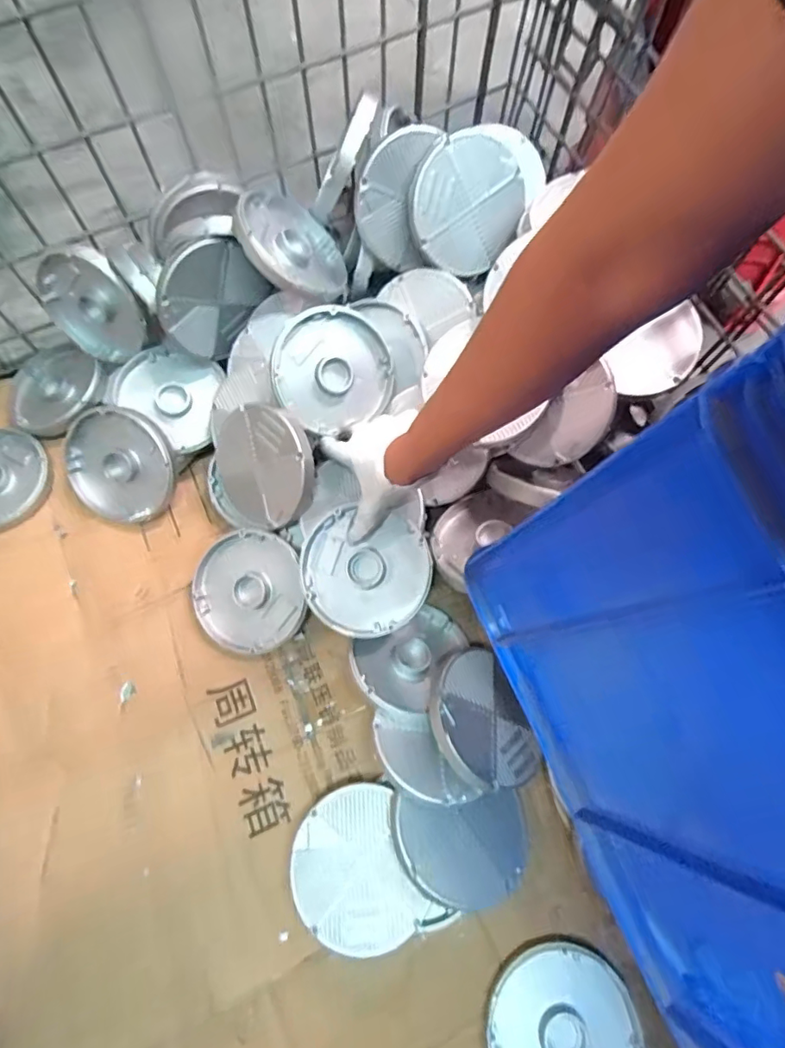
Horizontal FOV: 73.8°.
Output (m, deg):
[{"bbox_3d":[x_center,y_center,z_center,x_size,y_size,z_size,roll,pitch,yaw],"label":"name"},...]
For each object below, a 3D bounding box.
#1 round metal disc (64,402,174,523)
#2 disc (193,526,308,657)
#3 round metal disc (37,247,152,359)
[{"bbox_3d":[-0.333,-0.071,0.638,0.141,0.033,0.140,17,107,3],"label":"round metal disc"},{"bbox_3d":[-0.169,0.079,0.612,0.126,0.021,0.138,0,88,-1],"label":"disc"},{"bbox_3d":[-0.373,-0.264,0.647,0.142,0.131,0.018,-3,43,24],"label":"round metal disc"}]

